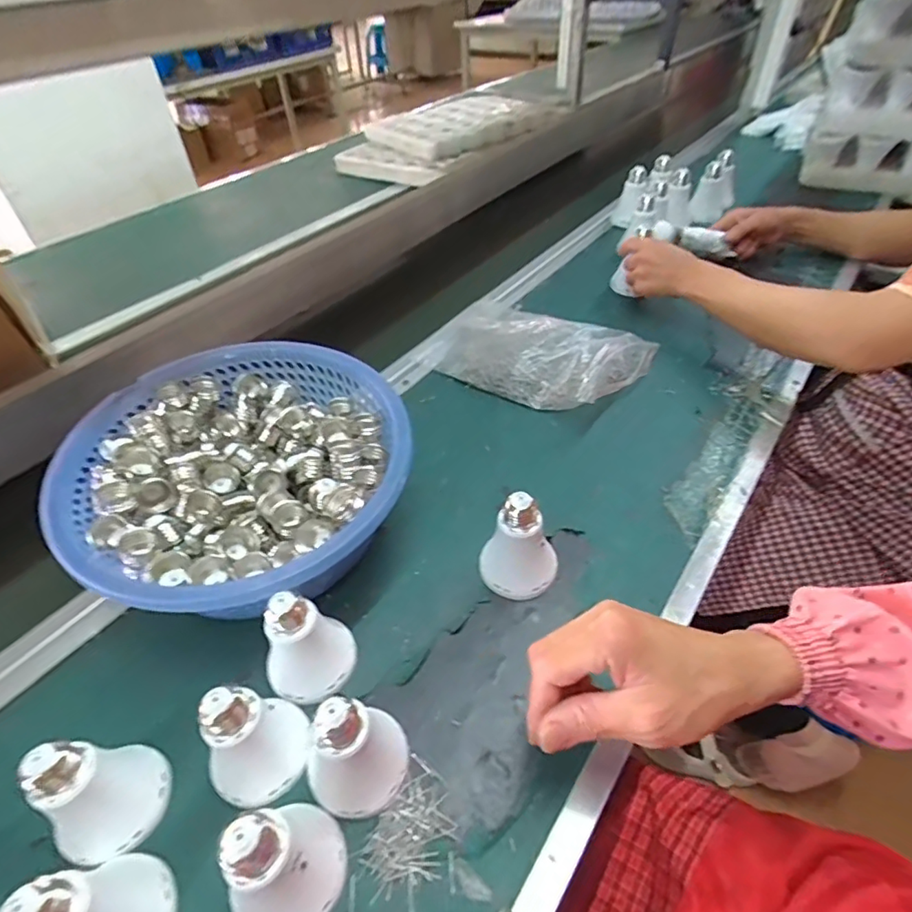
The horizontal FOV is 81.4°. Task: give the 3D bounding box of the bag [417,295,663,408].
[{"bbox_3d":[0.095,-0.135,0.651,0.255,0.049,0.156,24,51,24],"label":"bag"}]

